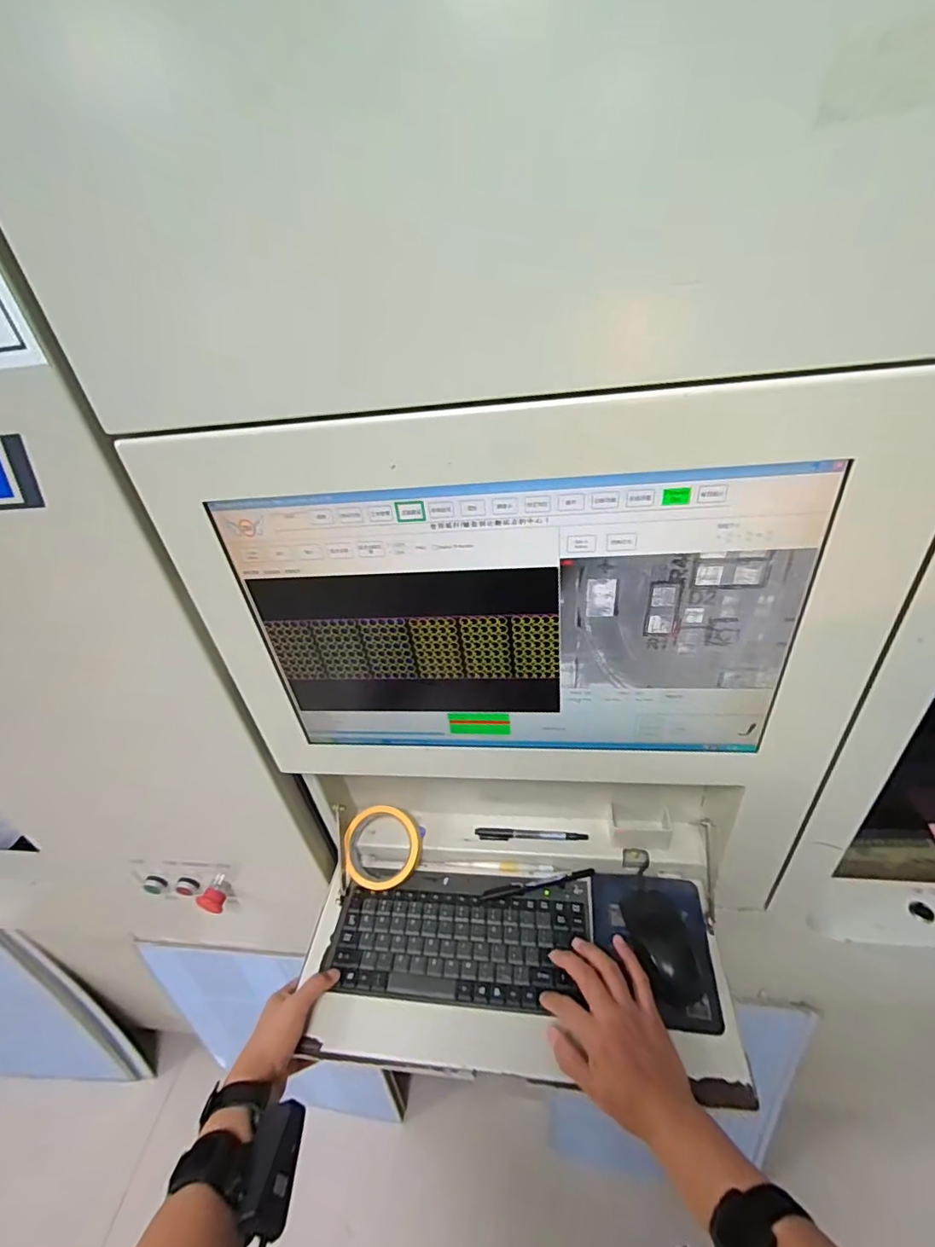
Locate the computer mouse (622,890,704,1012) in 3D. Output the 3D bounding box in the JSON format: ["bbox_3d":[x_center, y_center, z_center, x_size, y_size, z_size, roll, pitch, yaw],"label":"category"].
[{"bbox_3d":[0.206,0.337,0.538,0.059,0.030,0.107,-7,36,1],"label":"computer mouse"}]

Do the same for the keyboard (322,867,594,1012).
[{"bbox_3d":[-0.004,0.357,0.589,0.294,0.024,0.141,-5,36,3],"label":"keyboard"}]

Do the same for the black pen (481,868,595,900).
[{"bbox_3d":[0.086,0.315,0.618,0.136,0.011,0.014,-11,36,-4],"label":"black pen"}]

